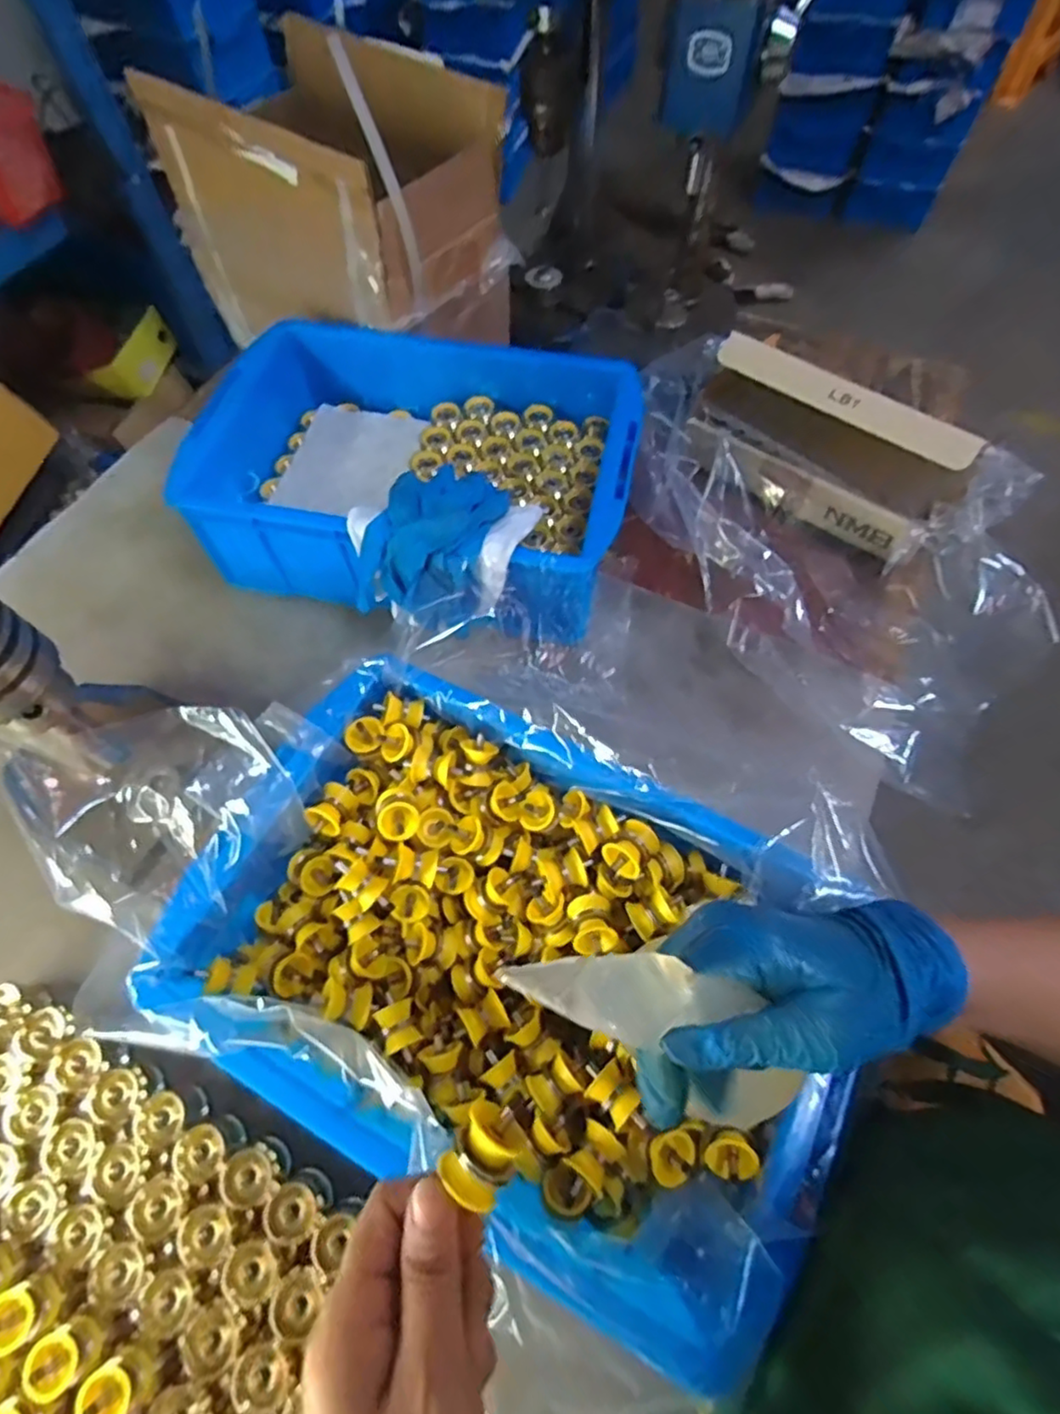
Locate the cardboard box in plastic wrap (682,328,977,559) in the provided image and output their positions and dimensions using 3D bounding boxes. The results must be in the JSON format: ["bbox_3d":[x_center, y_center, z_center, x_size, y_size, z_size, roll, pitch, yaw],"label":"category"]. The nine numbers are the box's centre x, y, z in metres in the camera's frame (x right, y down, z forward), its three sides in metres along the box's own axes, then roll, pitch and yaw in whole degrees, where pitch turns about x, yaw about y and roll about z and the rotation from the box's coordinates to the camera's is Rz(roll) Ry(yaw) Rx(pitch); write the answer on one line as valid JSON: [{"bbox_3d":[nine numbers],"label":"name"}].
[{"bbox_3d":[0.254,-0.232,0.570,0.230,0.101,0.081,35,68,16],"label":"cardboard box in plastic wrap"}]

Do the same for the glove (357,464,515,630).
[{"bbox_3d":[-0.076,-0.136,0.494,0.099,0.070,0.131,12,64,5],"label":"glove"}]

